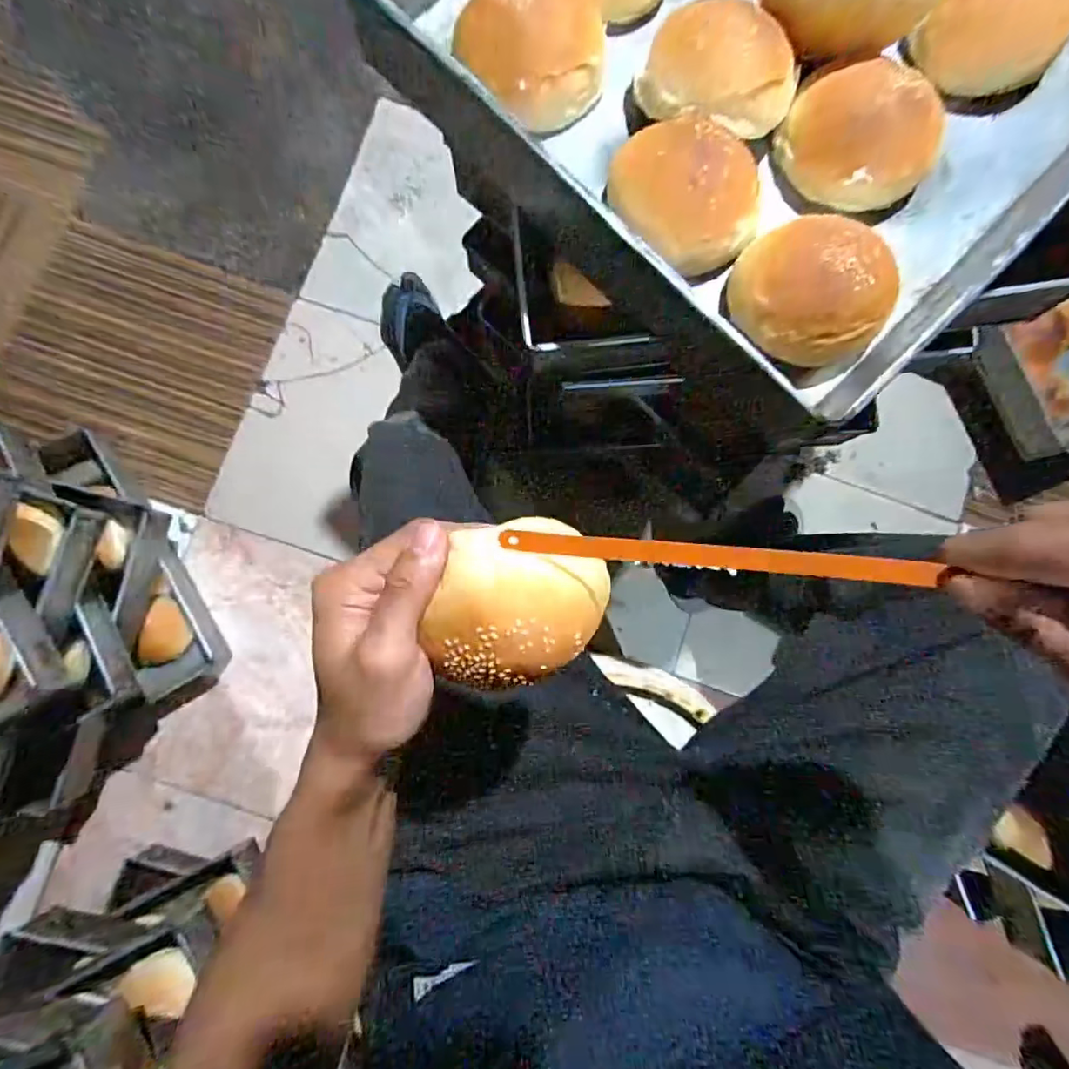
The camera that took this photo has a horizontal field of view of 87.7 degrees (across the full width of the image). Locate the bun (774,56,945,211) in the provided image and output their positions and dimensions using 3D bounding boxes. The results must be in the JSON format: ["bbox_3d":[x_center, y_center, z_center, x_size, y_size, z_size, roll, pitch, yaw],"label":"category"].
[{"bbox_3d":[0.209,-0.257,0.358,0.088,0.043,0.088,0,83,-4],"label":"bun"}]

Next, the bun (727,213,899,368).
[{"bbox_3d":[0.173,-0.150,0.342,0.085,0.043,0.079,-5,83,-4],"label":"bun"}]

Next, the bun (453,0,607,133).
[{"bbox_3d":[-0.001,-0.312,0.363,0.099,0.043,0.076,-1,83,-4],"label":"bun"}]

